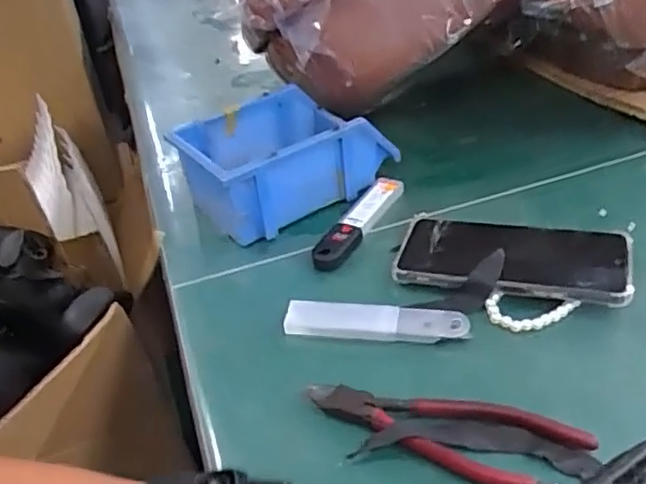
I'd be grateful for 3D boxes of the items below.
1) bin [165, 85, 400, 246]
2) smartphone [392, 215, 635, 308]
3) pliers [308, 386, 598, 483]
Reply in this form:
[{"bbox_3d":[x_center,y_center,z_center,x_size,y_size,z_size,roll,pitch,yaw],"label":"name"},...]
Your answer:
[{"bbox_3d":[-0.037,-0.081,0.606,0.171,0.072,0.115,-27,41,-24],"label":"bin"},{"bbox_3d":[0.142,0.012,0.501,0.171,0.017,0.086,4,36,23],"label":"smartphone"},{"bbox_3d":[0.070,0.109,0.389,0.163,0.009,0.051,11,40,24],"label":"pliers"}]

